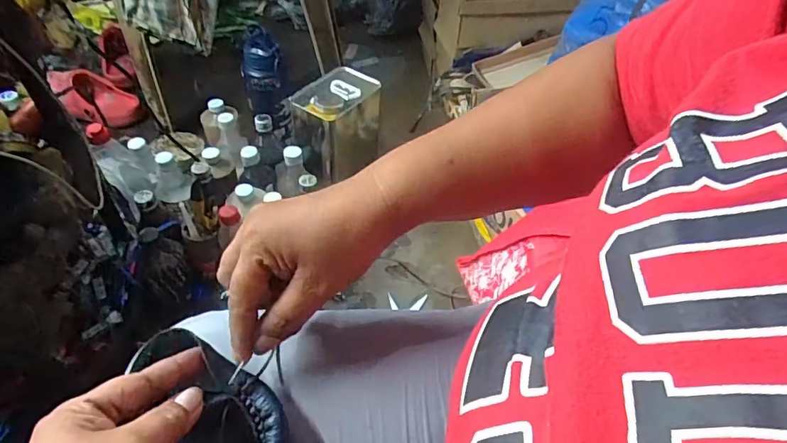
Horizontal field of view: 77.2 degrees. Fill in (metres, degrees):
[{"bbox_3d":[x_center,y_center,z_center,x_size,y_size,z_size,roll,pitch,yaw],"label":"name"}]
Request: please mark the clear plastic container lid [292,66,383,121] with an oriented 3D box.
[{"bbox_3d":[-0.107,-0.242,0.919,0.107,0.012,0.156,28,52,20],"label":"clear plastic container lid"}]

